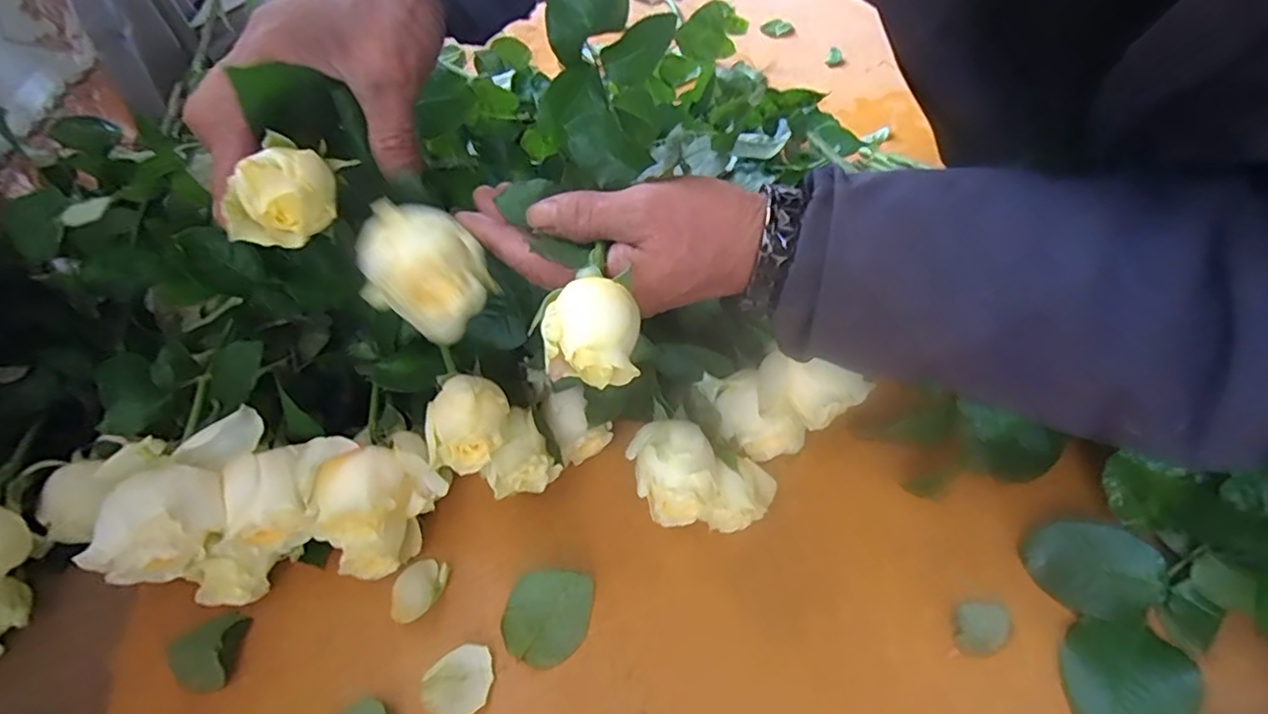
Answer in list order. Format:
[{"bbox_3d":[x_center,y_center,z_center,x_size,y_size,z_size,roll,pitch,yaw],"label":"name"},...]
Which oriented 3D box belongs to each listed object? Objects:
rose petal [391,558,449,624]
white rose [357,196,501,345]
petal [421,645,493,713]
[{"bbox_3d":[-0.121,0.129,0.338,0.025,0.004,0.035,18,55,19],"label":"rose petal"},{"bbox_3d":[-0.092,-0.040,0.269,0.052,0.045,0.042,-29,54,-17],"label":"white rose"},{"bbox_3d":[-0.088,0.164,0.303,0.035,0.012,0.029,-24,52,-14],"label":"petal"}]

